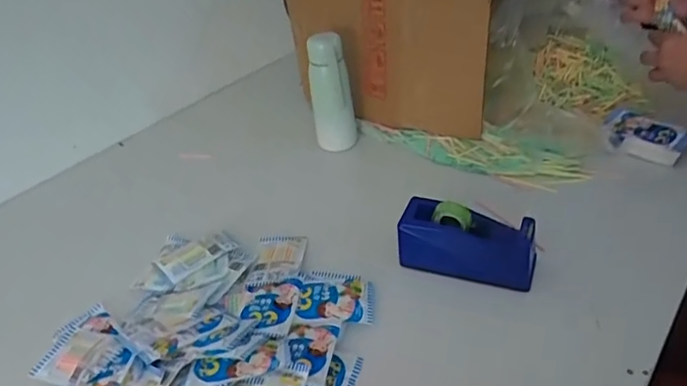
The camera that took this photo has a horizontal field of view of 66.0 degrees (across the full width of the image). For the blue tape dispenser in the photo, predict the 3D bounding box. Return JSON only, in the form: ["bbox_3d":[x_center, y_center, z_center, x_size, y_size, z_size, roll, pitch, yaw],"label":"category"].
[{"bbox_3d":[0.141,0.053,0.606,0.147,0.078,0.058,8,38,21],"label":"blue tape dispenser"}]

